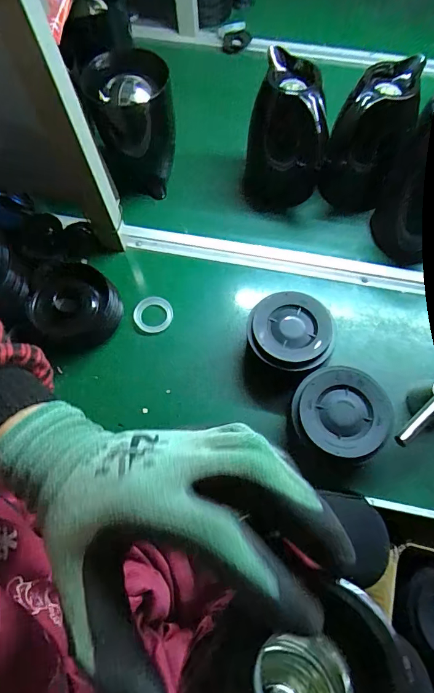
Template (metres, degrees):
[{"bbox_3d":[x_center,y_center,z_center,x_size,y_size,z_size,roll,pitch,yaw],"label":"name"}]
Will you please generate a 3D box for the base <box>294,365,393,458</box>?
[{"bbox_3d":[0.153,0.078,0.499,0.115,0.023,0.104,-3,67,1],"label":"base"}]

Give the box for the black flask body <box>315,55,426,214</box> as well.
[{"bbox_3d":[0.230,-0.305,0.623,0.099,0.201,0.119,30,71,13],"label":"black flask body"}]

